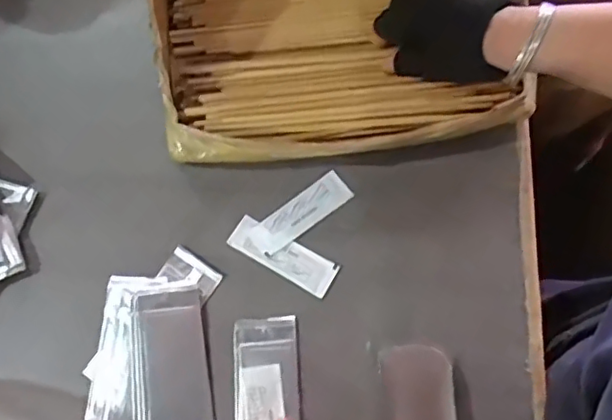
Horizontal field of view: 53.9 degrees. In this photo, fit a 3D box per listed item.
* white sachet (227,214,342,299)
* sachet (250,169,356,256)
[{"bbox_3d":[-0.019,0.037,0.499,0.093,0.004,0.031,28,73,13],"label":"white sachet"},{"bbox_3d":[-0.003,0.002,0.513,0.089,0.007,0.031,-35,71,-10],"label":"sachet"}]

